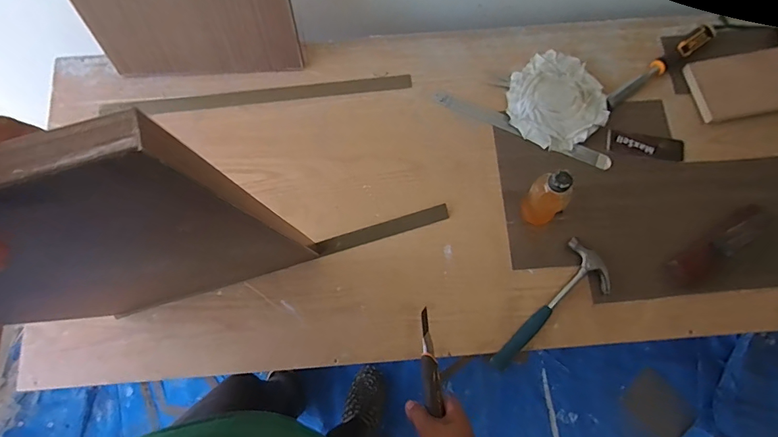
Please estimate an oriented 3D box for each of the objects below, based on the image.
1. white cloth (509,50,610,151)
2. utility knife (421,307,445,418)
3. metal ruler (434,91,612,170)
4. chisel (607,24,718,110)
[{"bbox_3d":[0.308,-0.216,0.781,0.177,0.027,0.170,-36,78,-8],"label":"white cloth"},{"bbox_3d":[0.059,0.205,0.622,0.024,0.021,0.143,-5,61,0],"label":"utility knife"},{"bbox_3d":[0.242,-0.162,0.781,0.335,0.009,0.029,23,89,6],"label":"metal ruler"},{"bbox_3d":[0.513,-0.287,0.799,0.271,0.025,0.033,-36,78,-8],"label":"chisel"}]

